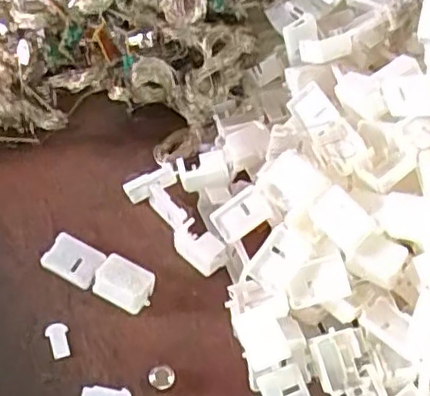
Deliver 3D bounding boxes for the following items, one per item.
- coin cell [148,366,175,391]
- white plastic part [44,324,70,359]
[{"bbox_3d":[-0.023,0.079,0.293,0.011,0.006,0.010,0,51,-4],"label":"coin cell"},{"bbox_3d":[-0.071,0.064,0.301,0.010,0.004,0.016,-11,53,-13],"label":"white plastic part"}]

